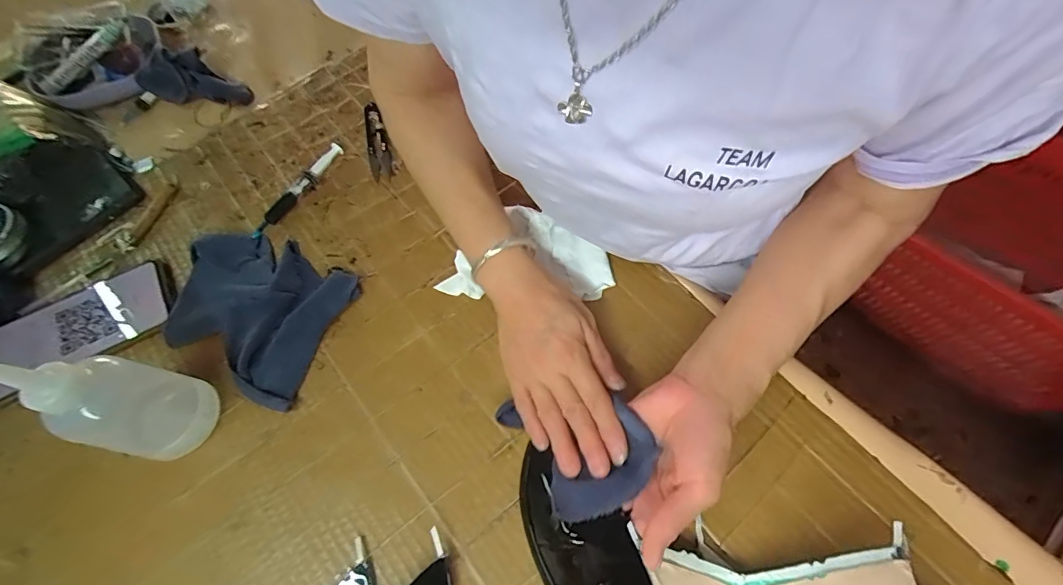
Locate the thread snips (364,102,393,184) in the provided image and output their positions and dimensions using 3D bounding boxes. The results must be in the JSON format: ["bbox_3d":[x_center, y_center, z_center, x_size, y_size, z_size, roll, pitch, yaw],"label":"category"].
[{"bbox_3d":[-0.170,-0.164,0.499,0.023,0.012,0.099,-18,65,-8],"label":"thread snips"}]

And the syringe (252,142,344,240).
[{"bbox_3d":[-0.236,-0.105,0.465,0.016,0.016,0.126,28,68,14],"label":"syringe"}]

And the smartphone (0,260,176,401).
[{"bbox_3d":[-0.401,0.024,0.406,0.147,0.014,0.083,-28,67,-12],"label":"smartphone"}]

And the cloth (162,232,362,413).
[{"bbox_3d":[-0.244,0.011,0.409,0.157,0.022,0.126,26,67,13],"label":"cloth"}]

